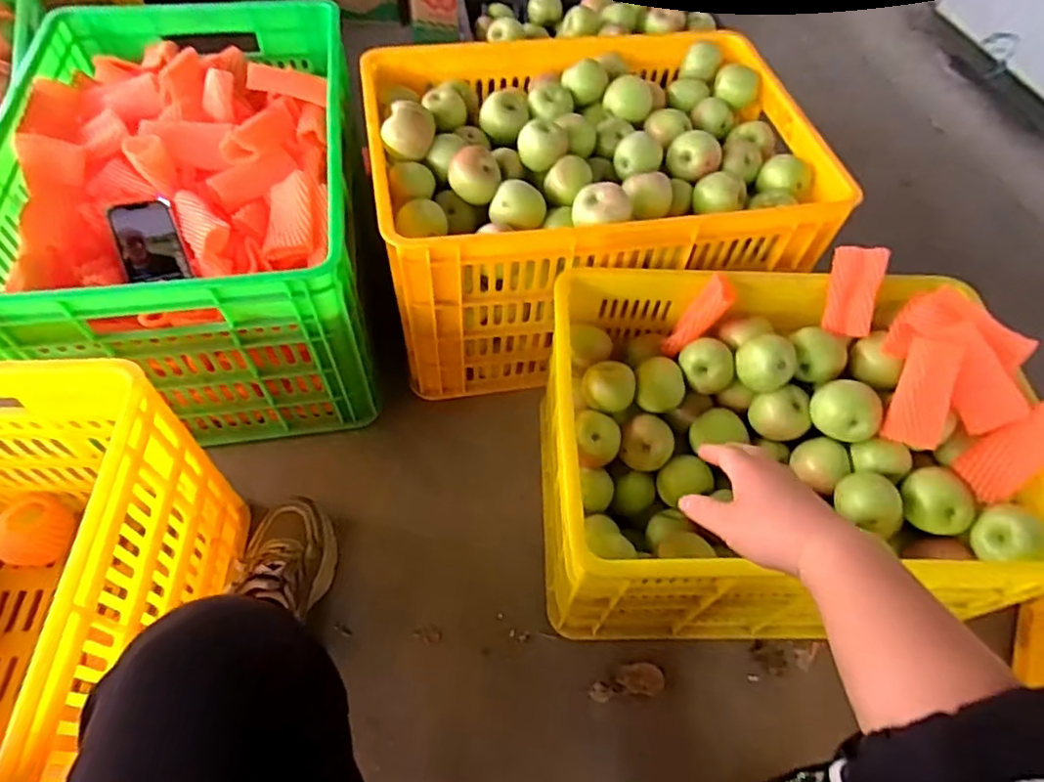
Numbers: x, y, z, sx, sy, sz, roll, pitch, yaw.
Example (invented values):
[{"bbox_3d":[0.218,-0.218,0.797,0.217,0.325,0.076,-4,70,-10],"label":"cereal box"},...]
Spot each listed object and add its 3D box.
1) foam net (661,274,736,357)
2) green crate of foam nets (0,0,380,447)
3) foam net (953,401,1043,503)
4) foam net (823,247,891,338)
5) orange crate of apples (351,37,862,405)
[{"bbox_3d":[0.219,-0.089,0.759,0.029,0.112,0.047,-3,53,-40],"label":"foam net"},{"bbox_3d":[-0.459,-0.262,0.903,0.414,0.315,0.584,-6,58,-9],"label":"green crate of foam nets"},{"bbox_3d":[0.524,0.064,0.644,0.013,0.116,0.059,-16,56,-46],"label":"foam net"},{"bbox_3d":[0.410,-0.124,0.752,0.059,0.011,0.108,15,97,35],"label":"foam net"},{"bbox_3d":[0.083,-0.307,0.968,0.583,0.327,0.466,-7,58,-9],"label":"orange crate of apples"}]

